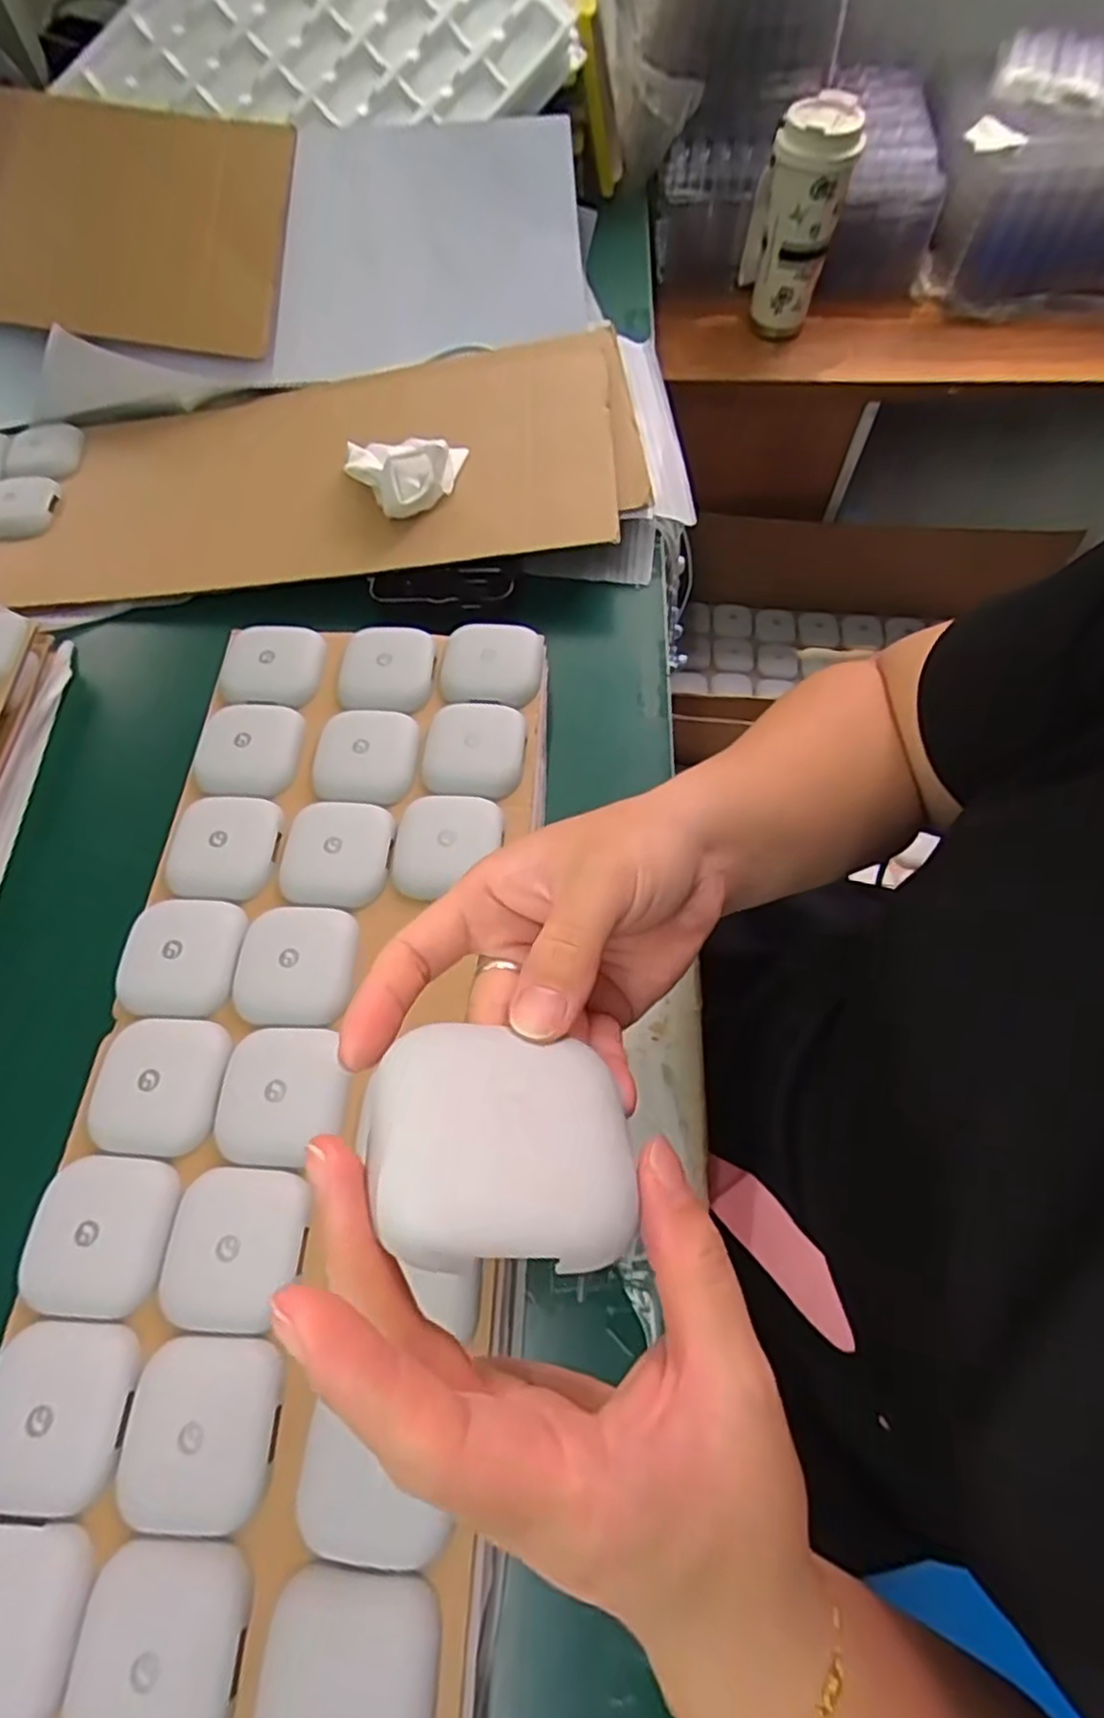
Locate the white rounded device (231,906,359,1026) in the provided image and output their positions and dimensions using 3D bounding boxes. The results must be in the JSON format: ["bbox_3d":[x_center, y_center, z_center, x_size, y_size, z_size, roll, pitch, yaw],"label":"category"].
[{"bbox_3d":[-0.142,0.057,0.389,0.063,0.012,0.065,2,64,2],"label":"white rounded device"}]

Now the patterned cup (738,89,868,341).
[{"bbox_3d":[0.261,-0.686,0.767,0.087,0.186,0.094,-1,64,1],"label":"patterned cup"}]

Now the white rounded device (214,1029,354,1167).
[{"bbox_3d":[-0.134,0.119,0.357,0.062,0.012,0.064,4,64,3],"label":"white rounded device"}]

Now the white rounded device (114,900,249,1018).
[{"bbox_3d":[-0.204,0.052,0.391,0.058,0.012,0.064,2,64,2],"label":"white rounded device"}]

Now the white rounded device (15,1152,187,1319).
[{"bbox_3d":[-0.214,0.176,0.333,0.063,0.011,0.065,5,64,4],"label":"white rounded device"}]

